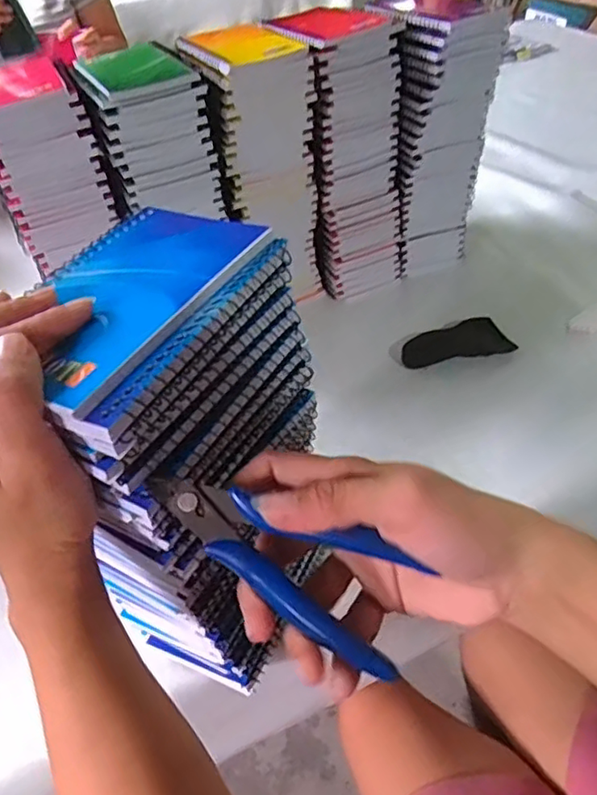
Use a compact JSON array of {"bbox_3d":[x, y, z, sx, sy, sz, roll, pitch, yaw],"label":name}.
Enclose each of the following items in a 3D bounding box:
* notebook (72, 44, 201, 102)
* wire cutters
[{"bbox_3d":[-0.149,-0.293,0.519,0.082,0.009,0.120,-23,47,-17],"label":"notebook"},{"bbox_3d":[0.000,0.059,0.232,0.120,0.008,0.046,37,93,1],"label":"wire cutters"}]

